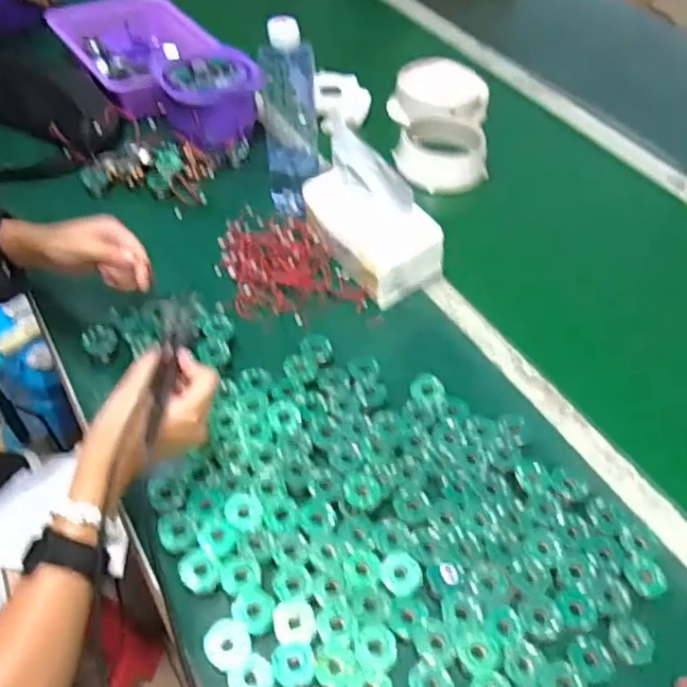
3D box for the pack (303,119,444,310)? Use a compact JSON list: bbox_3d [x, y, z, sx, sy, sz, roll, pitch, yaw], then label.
[{"bbox_3d":[0.032,-0.152,0.755,0.093,0.140,0.162,-23,54,-24],"label":"pack"}]

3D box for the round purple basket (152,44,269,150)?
[{"bbox_3d":[-0.191,-0.344,0.958,0.151,0.076,0.135,4,48,-3],"label":"round purple basket"}]

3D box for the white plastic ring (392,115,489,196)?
[{"bbox_3d":[0.143,-0.271,0.964,0.127,0.049,0.124,3,48,-3],"label":"white plastic ring"}]

